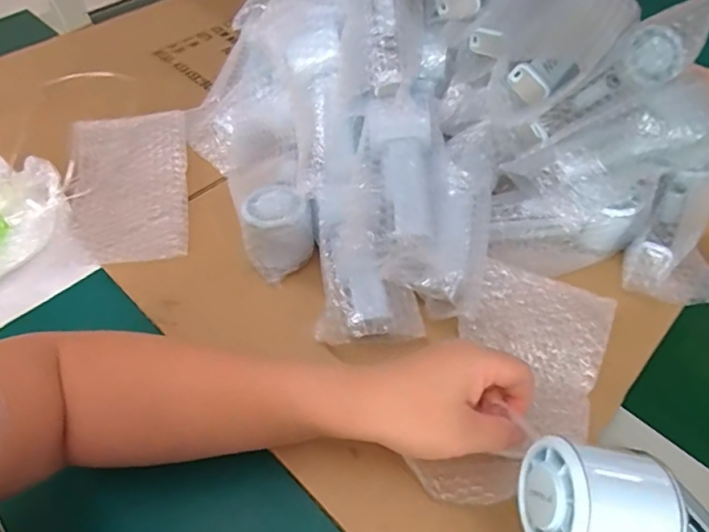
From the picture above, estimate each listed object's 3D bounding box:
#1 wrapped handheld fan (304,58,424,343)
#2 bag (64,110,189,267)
[{"bbox_3d":[-0.008,-0.063,0.427,0.081,0.059,0.255,-10,74,-6],"label":"wrapped handheld fan"},{"bbox_3d":[-0.238,-0.087,0.533,0.114,0.017,0.200,-9,59,-9],"label":"bag"}]

